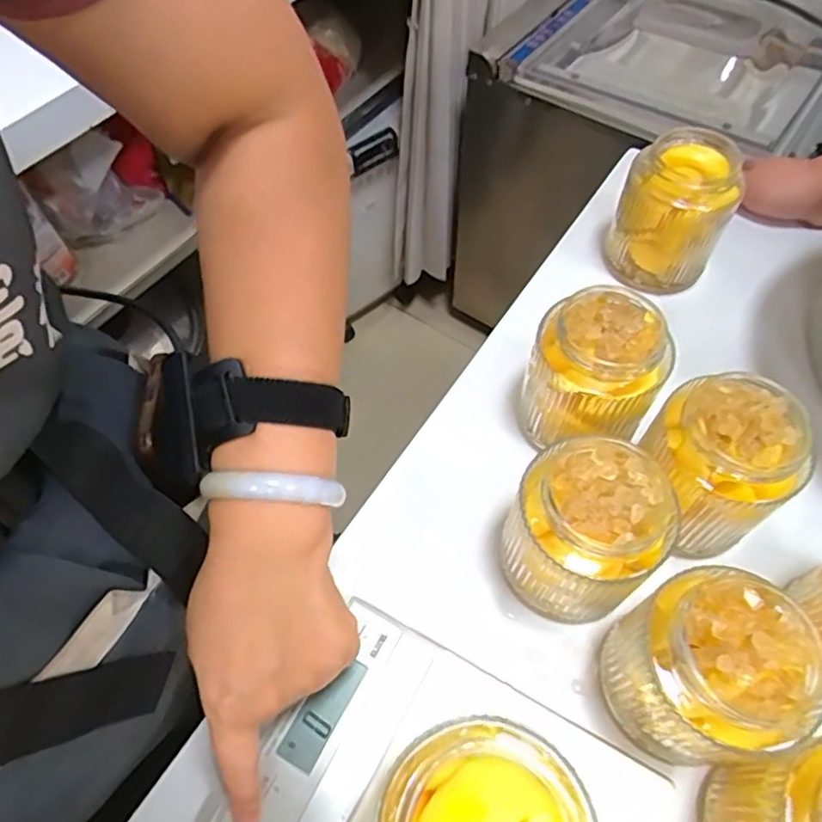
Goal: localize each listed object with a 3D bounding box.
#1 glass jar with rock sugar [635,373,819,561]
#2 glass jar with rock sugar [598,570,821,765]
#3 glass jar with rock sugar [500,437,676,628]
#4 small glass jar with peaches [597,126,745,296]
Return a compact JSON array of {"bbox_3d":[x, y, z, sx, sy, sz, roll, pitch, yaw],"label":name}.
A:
[{"bbox_3d":[0.183,0.033,0.389,0.090,0.092,0.086,0,58,0],"label":"glass jar with rock sugar"},{"bbox_3d":[0.153,0.136,0.333,0.073,0.106,0.080,0,58,0],"label":"glass jar with rock sugar"},{"bbox_3d":[0.100,0.073,0.373,0.080,0.104,0.078,0,58,0],"label":"glass jar with rock sugar"},{"bbox_3d":[0.215,-0.165,0.521,0.086,0.104,0.077,23,61,14],"label":"small glass jar with peaches"}]

